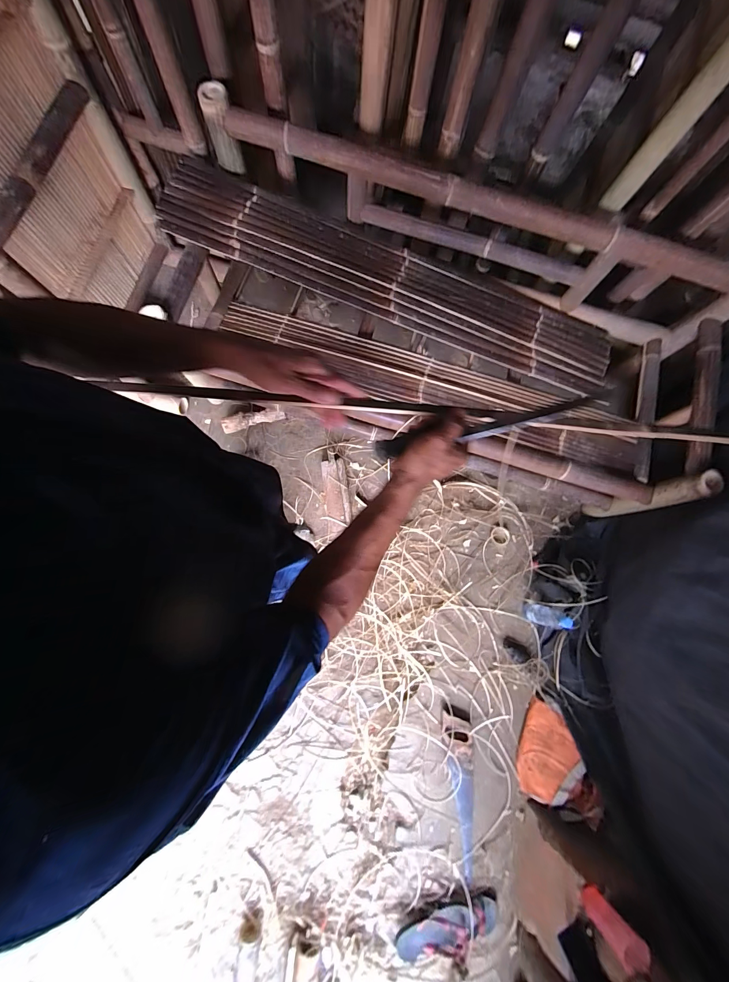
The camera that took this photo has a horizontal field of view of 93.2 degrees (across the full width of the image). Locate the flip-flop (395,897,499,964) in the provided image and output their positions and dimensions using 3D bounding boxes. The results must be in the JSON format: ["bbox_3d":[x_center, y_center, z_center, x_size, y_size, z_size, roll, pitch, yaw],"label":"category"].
[{"bbox_3d":[0.271,1.416,1.117,0.345,0.050,0.125,-14,81,-8],"label":"flip-flop"}]

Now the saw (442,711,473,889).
[{"bbox_3d":[0.345,1.065,1.208,0.098,0.018,0.502,-2,79,-6],"label":"saw"}]

